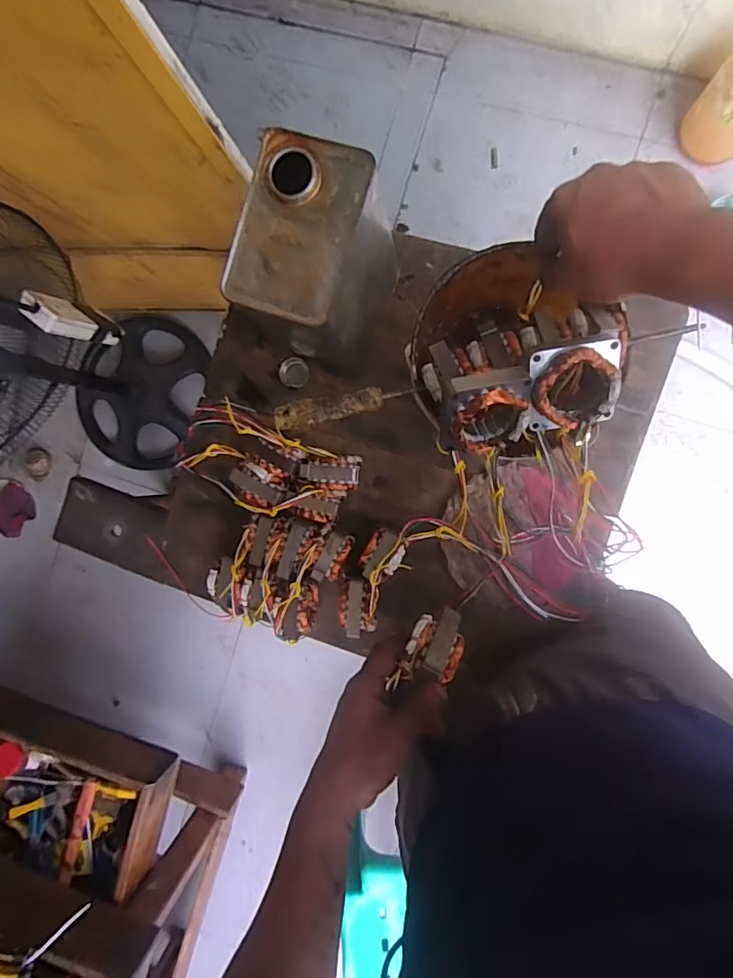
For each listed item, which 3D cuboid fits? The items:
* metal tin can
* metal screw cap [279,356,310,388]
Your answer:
[{"bbox_3d":[-0.046,-0.236,0.563,0.112,0.215,0.154,23,96,6],"label":"metal tin can"},{"bbox_3d":[-0.099,-0.159,0.707,0.042,0.011,0.040,0,93,8],"label":"metal screw cap"}]

